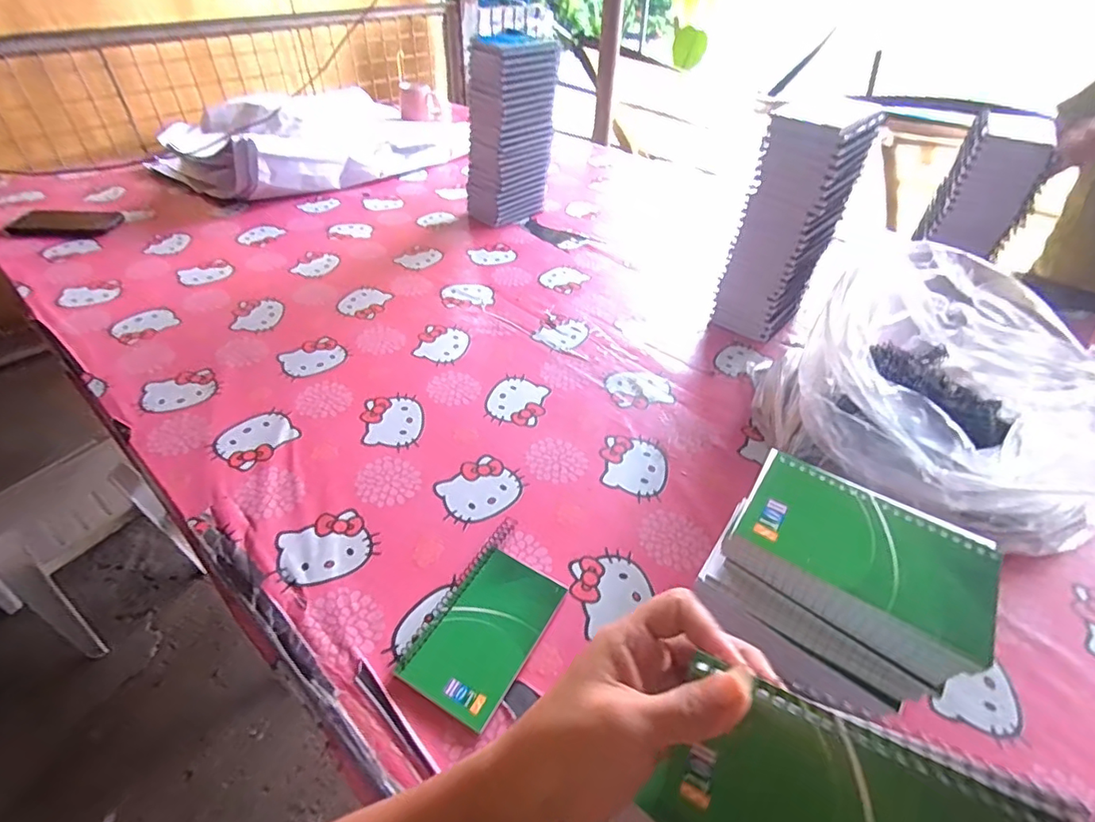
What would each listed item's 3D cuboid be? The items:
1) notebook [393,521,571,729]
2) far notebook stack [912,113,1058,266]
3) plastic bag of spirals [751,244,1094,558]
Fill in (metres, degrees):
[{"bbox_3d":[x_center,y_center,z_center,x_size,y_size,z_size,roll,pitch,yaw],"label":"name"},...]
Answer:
[{"bbox_3d":[-0.044,0.166,0.442,0.085,0.014,0.158,22,46,20],"label":"notebook"},{"bbox_3d":[0.651,-0.311,0.794,0.126,0.213,0.145,28,49,25],"label":"far notebook stack"},{"bbox_3d":[0.384,-0.005,0.534,0.274,0.175,0.299,-19,47,-21],"label":"plastic bag of spirals"}]

